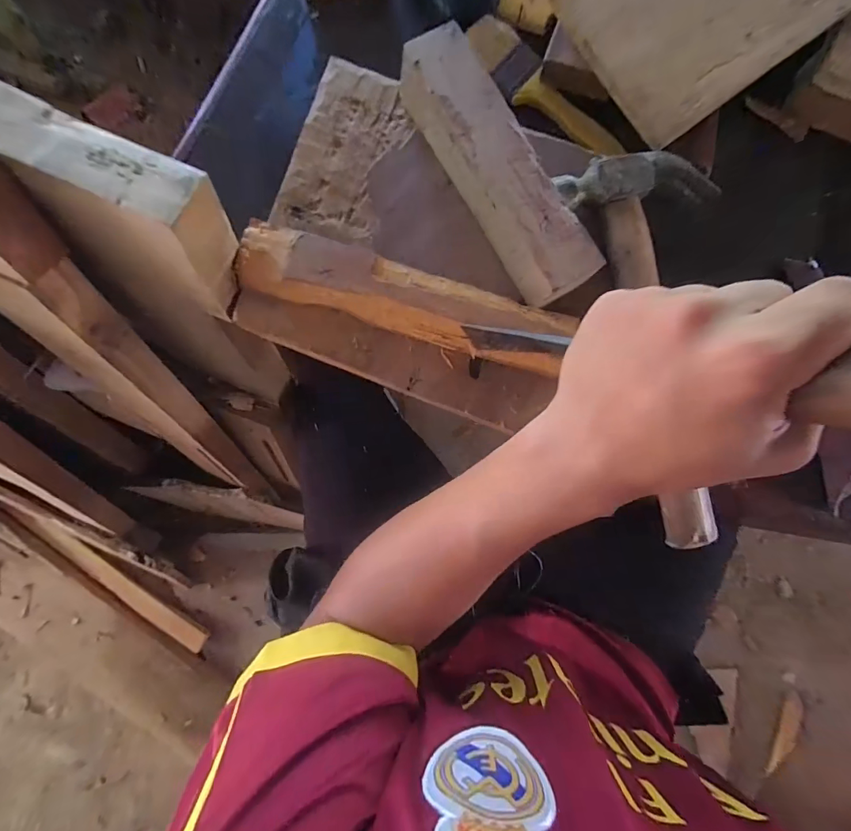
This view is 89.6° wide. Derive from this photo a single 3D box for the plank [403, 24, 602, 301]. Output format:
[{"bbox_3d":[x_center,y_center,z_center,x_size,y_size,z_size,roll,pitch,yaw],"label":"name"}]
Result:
[{"bbox_3d":[0.048,-0.167,0.294,0.046,0.038,0.193,-30,86,-6],"label":"plank"}]

